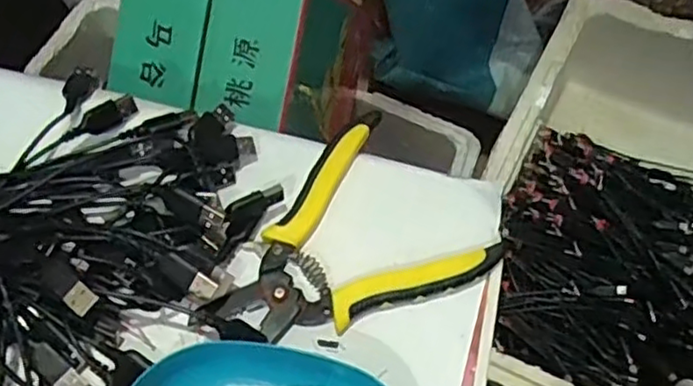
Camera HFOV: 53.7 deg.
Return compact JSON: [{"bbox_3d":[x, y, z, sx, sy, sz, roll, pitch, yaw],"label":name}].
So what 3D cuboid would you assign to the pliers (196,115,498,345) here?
[{"bbox_3d":[-0.009,0.031,0.375,0.149,0.019,0.113,-31,69,-19],"label":"pliers"}]

